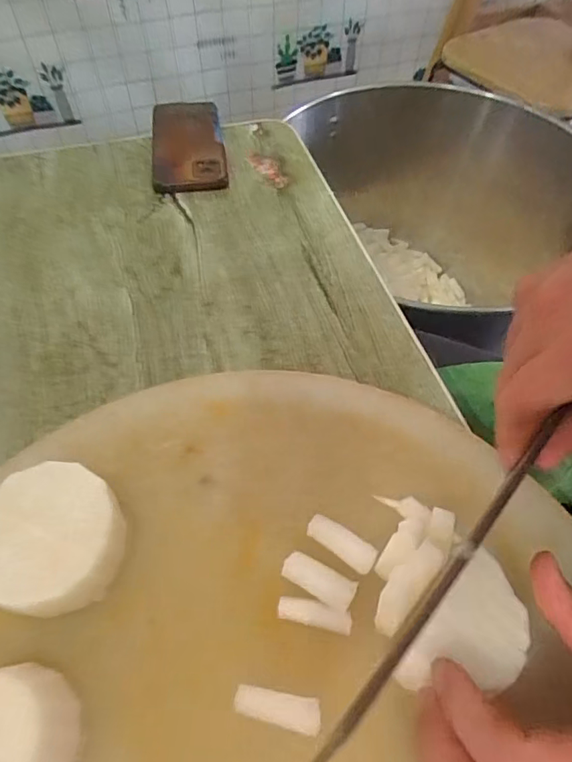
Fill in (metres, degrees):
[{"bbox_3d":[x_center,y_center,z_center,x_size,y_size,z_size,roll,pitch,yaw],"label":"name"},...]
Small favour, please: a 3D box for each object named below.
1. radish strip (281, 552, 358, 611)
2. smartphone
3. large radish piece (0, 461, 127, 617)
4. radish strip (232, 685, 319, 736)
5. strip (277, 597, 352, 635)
[{"bbox_3d":[0.017,0.106,0.266,0.039,0.006,0.017,24,58,15],"label":"radish strip"},{"bbox_3d":[-0.106,-0.260,0.544,0.075,0.017,0.161,-6,55,-5],"label":"smartphone"},{"bbox_3d":[-0.119,0.084,0.261,0.073,0.039,0.069,1,55,-1],"label":"large radish piece"},{"bbox_3d":[-0.004,0.154,0.234,0.039,0.012,0.013,9,55,5],"label":"radish strip"},{"bbox_3d":[0.015,0.120,0.258,0.038,0.005,0.012,11,55,7],"label":"strip"}]

